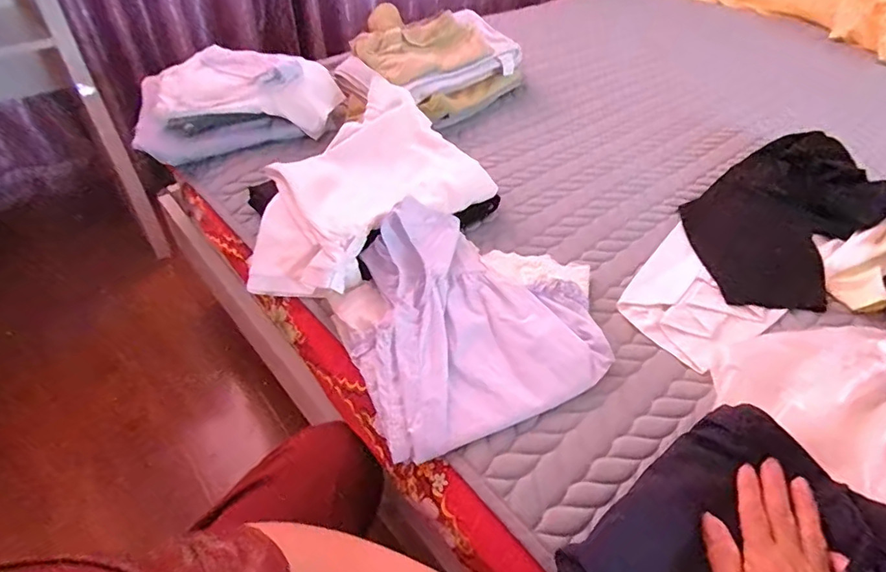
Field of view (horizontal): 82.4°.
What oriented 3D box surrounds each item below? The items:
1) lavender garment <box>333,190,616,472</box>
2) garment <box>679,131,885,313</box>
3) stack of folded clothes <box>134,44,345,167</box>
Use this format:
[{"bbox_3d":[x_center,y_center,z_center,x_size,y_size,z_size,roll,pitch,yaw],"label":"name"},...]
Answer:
[{"bbox_3d":[0.035,0.014,0.551,0.279,0.078,0.264,-18,48,-20],"label":"lavender garment"},{"bbox_3d":[0.471,-0.106,0.697,0.365,0.059,0.202,-31,53,-29],"label":"garment"},{"bbox_3d":[-0.348,-0.302,0.867,0.333,0.140,0.198,-2,45,-4],"label":"stack of folded clothes"}]

